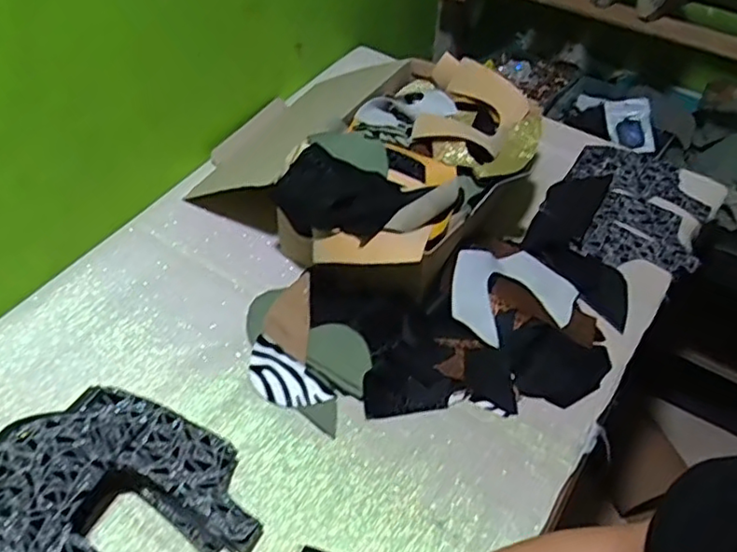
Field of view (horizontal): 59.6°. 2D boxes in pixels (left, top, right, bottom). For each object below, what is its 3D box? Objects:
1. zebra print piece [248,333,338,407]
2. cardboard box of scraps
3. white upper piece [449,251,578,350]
[{"bbox_3d":[-0.090,0.109,0.677,0.104,0.012,0.051,30,54,23],"label":"zebra print piece"},{"bbox_3d":[-0.016,-0.148,0.797,0.375,0.144,0.314,31,54,23],"label":"cardboard box of scraps"},{"bbox_3d":[0.167,0.015,0.739,0.164,0.042,0.111,-12,54,-26],"label":"white upper piece"}]

